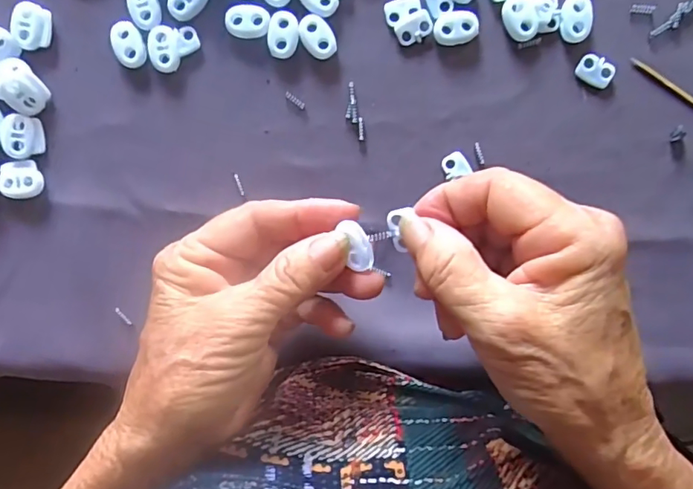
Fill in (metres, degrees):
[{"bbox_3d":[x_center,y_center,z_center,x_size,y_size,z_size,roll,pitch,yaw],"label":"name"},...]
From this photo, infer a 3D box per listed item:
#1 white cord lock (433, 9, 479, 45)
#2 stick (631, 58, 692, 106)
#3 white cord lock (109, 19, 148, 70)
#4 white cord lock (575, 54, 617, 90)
[{"bbox_3d":[0.055,-0.110,0.260,0.022,0.004,0.016,-5,97,0],"label":"white cord lock"},{"bbox_3d":[0.172,-0.079,0.265,0.060,0.004,0.004,34,95,-4],"label":"stick"},{"bbox_3d":[-0.110,-0.101,0.260,0.016,0.004,0.023,-17,97,2],"label":"white cord lock"},{"bbox_3d":[0.128,-0.088,0.263,0.019,0.004,0.014,28,96,-4],"label":"white cord lock"}]

